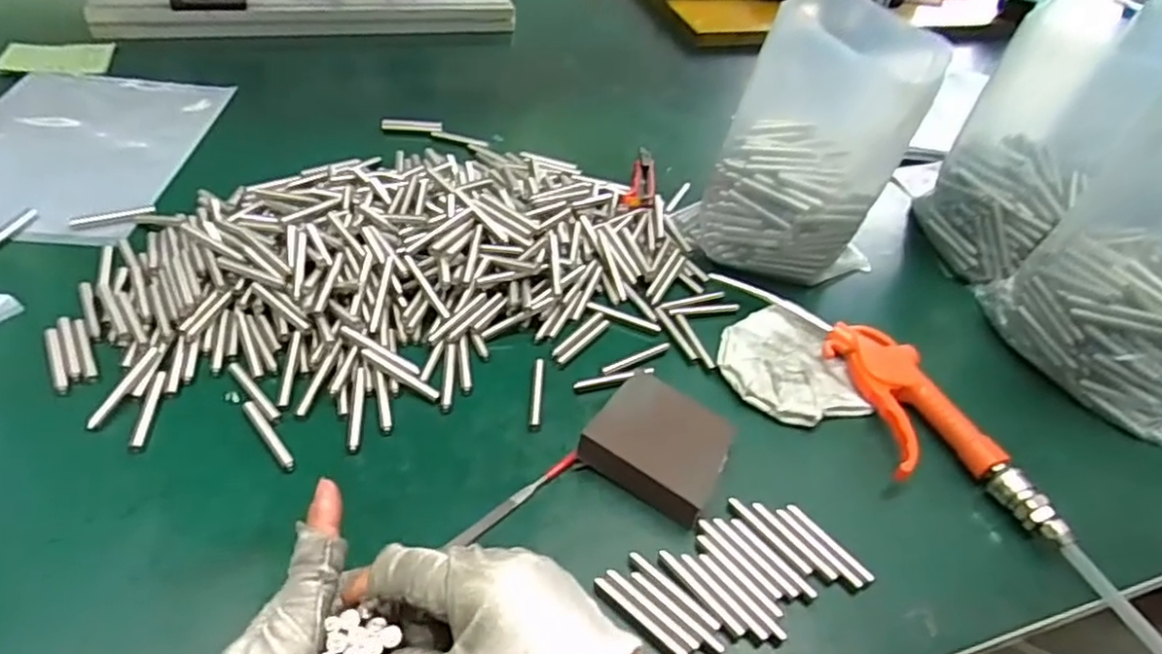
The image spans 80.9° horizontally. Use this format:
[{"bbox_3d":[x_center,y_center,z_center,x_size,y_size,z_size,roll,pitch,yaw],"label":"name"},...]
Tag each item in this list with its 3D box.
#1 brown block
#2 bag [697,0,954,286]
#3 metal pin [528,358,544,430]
[{"bbox_3d":[0.048,0.070,0.410,0.076,0.031,0.072,31,47,22],"label":"brown block"},{"bbox_3d":[0.178,-0.136,0.528,0.144,0.203,0.099,15,43,7],"label":"bag"},{"bbox_3d":[-0.029,0.043,0.453,0.008,0.004,0.061,5,43,-3],"label":"metal pin"}]

